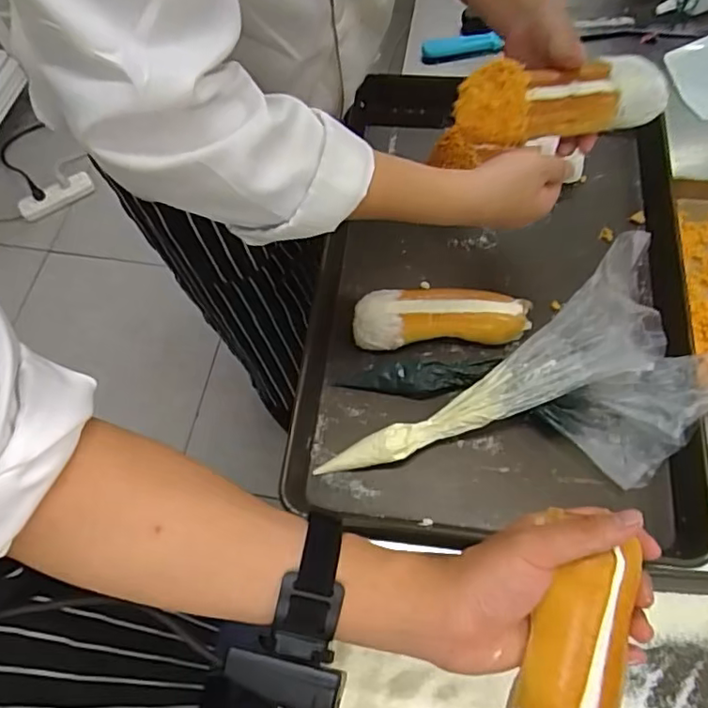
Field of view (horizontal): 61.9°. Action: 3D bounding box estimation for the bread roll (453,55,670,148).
[{"bbox_3d":[0.188,-0.233,0.540,0.178,0.049,0.059,-7,63,0],"label":"bread roll"}]

